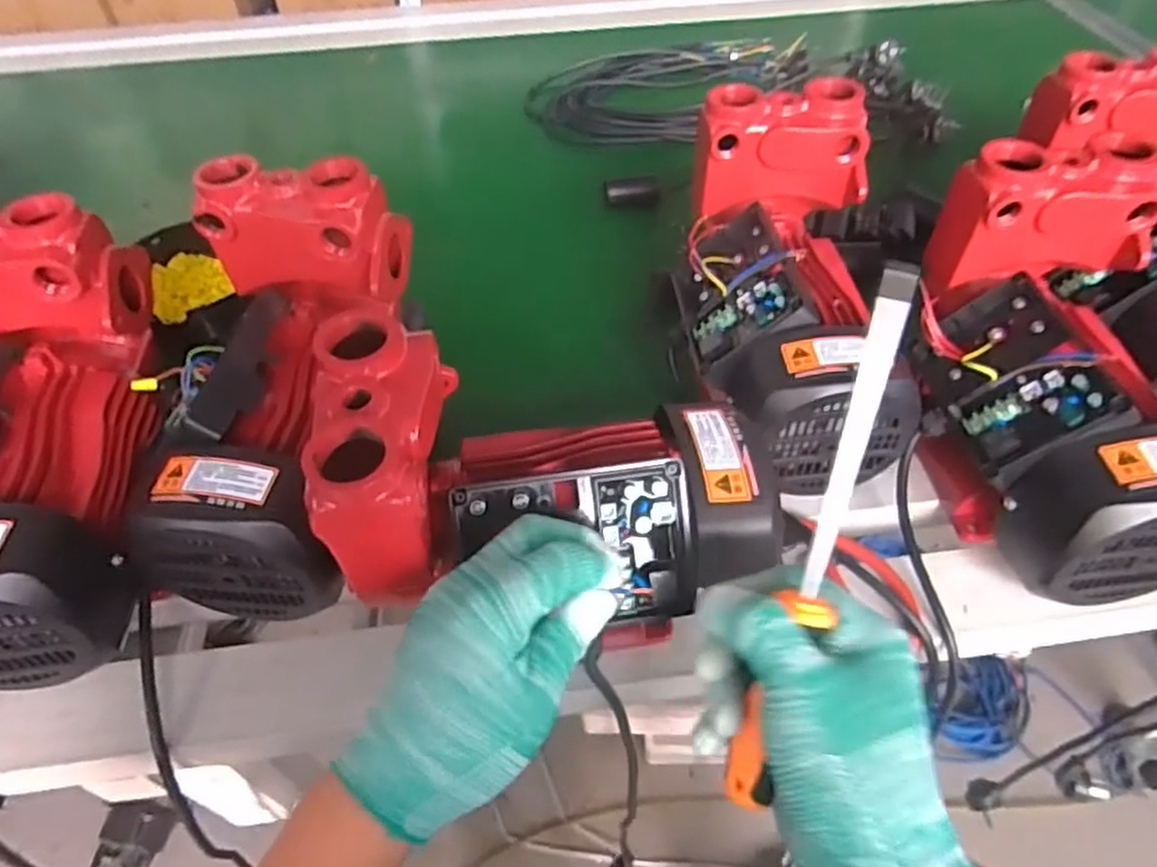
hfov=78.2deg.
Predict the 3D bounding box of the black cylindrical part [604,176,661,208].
[{"bbox_3d":[0.059,-0.266,0.786,0.060,0.024,0.027,1,50,2],"label":"black cylindrical part"}]

